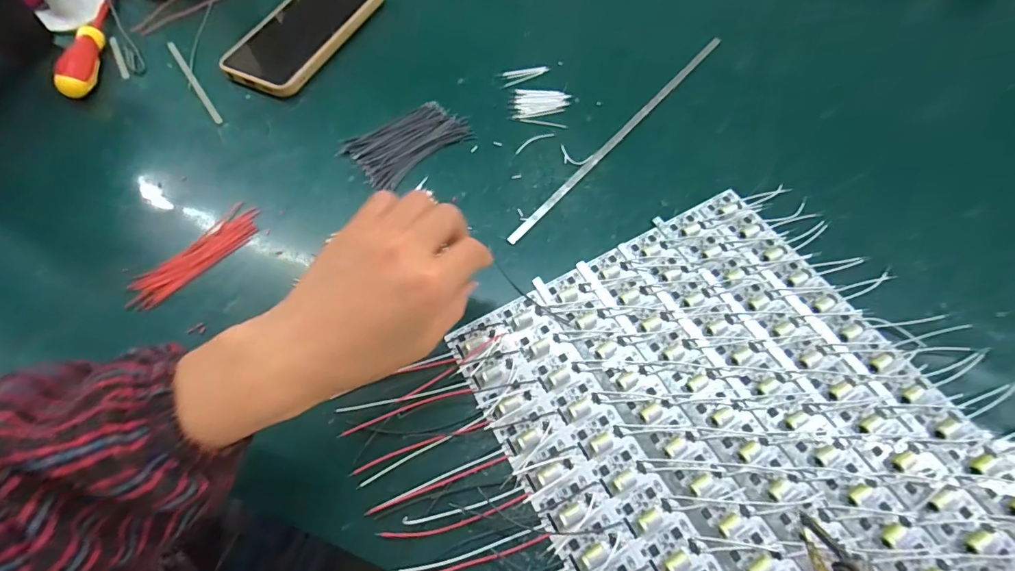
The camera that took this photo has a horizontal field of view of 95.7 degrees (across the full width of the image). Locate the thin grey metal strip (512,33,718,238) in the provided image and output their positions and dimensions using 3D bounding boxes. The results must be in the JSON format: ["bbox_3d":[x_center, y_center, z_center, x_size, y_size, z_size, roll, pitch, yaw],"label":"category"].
[{"bbox_3d":[0.100,-0.133,0.386,0.009,0.004,0.294,38,70,19],"label":"thin grey metal strip"}]

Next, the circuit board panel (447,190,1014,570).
[{"bbox_3d":[0.138,0.090,0.263,0.243,0.013,0.285,-27,65,-12],"label":"circuit board panel"}]

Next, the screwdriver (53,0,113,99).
[{"bbox_3d":[-0.394,-0.239,0.435,0.022,0.024,0.163,-12,63,-4],"label":"screwdriver"}]

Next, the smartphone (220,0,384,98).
[{"bbox_3d":[-0.191,-0.246,0.441,0.079,0.017,0.164,23,66,13],"label":"smartphone"}]

